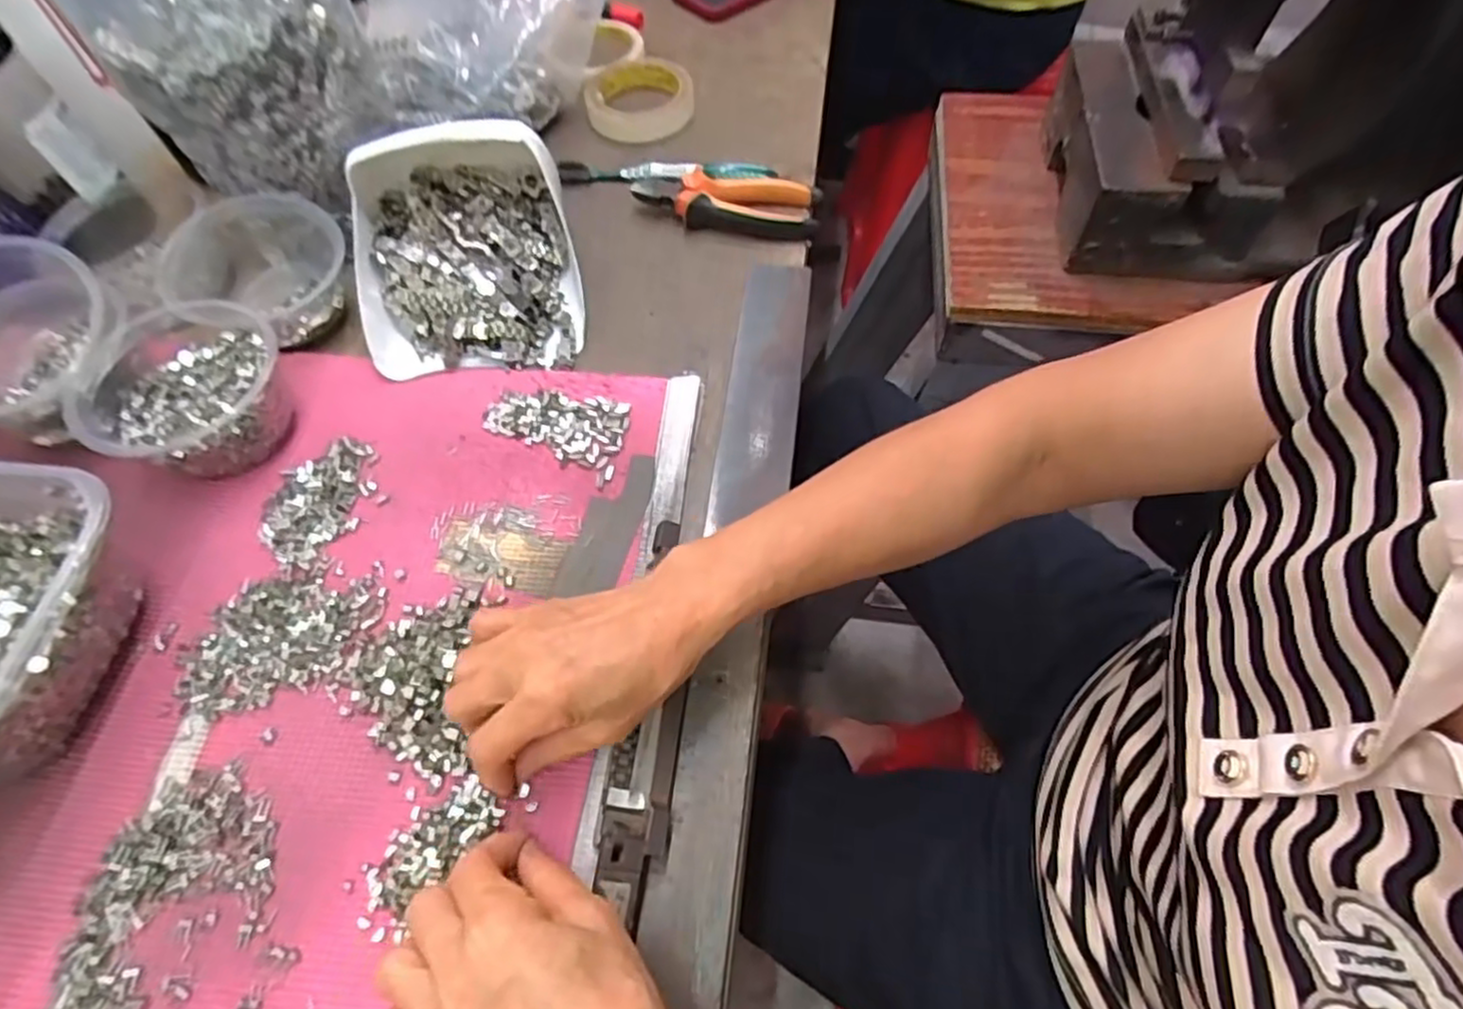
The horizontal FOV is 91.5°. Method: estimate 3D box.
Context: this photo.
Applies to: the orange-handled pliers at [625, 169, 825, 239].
[{"bbox_3d":[-0.003,-0.247,0.581,0.148,0.026,0.057,10,62,8],"label":"orange-handled pliers"}]

